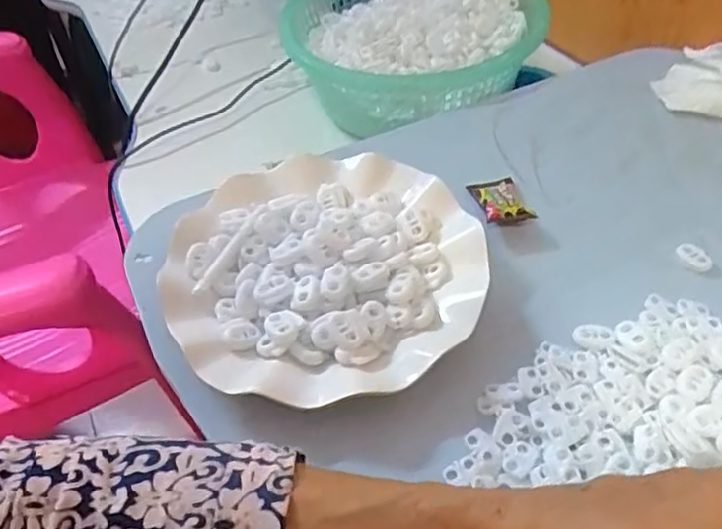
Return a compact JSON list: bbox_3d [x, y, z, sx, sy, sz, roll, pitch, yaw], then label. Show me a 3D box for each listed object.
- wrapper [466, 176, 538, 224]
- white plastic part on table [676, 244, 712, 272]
[{"bbox_3d":[0.092,-0.044,0.420,0.033,0.012,0.048,-11,45,-3],"label":"wrapper"},{"bbox_3d":[0.199,-0.004,0.384,0.014,0.005,0.020,-26,47,-18],"label":"white plastic part on table"}]

